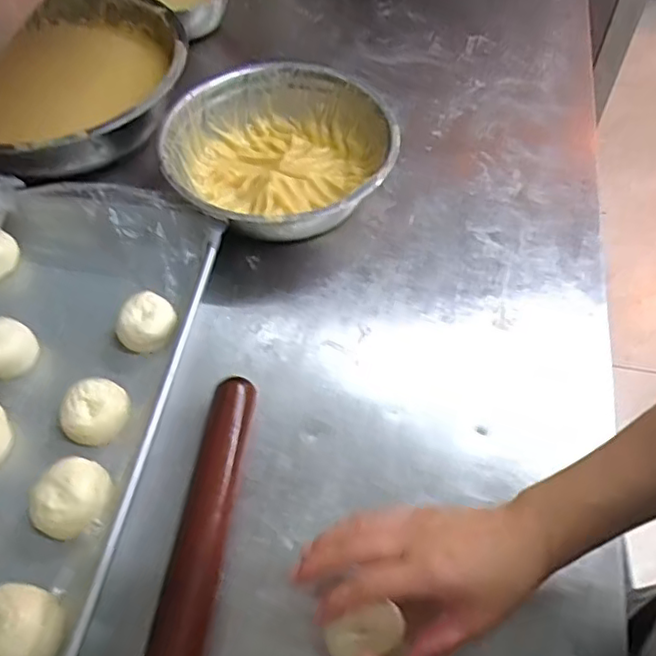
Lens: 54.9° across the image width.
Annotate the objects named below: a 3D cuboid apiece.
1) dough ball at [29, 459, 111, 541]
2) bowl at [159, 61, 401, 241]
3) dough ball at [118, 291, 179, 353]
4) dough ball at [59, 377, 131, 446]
[{"bbox_3d":[-0.205,0.134,0.503,0.059,0.032,0.060,0,55,0],"label":"dough ball"},{"bbox_3d":[-0.054,-0.189,0.703,0.236,0.075,0.250,0,55,0],"label":"bowl"},{"bbox_3d":[-0.168,-0.006,0.599,0.050,0.035,0.055,14,56,10],"label":"dough ball"},{"bbox_3d":[-0.201,0.071,0.545,0.059,0.036,0.054,-30,60,-19],"label":"dough ball"}]

